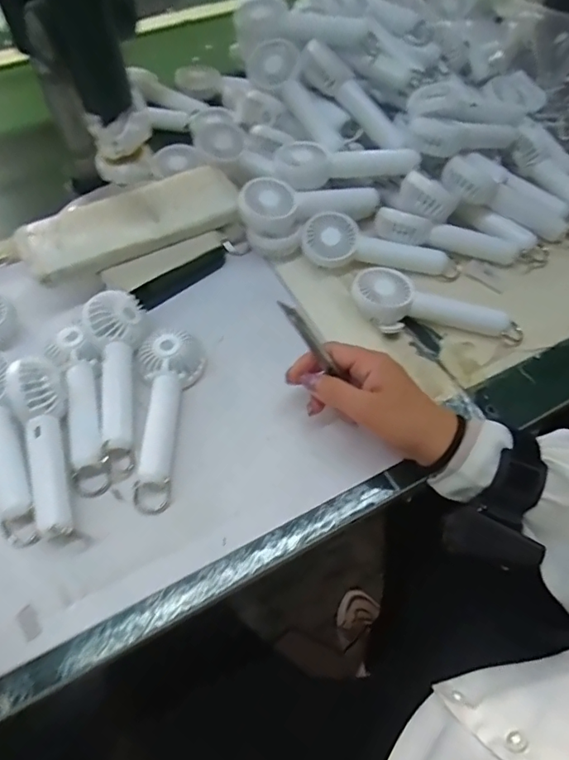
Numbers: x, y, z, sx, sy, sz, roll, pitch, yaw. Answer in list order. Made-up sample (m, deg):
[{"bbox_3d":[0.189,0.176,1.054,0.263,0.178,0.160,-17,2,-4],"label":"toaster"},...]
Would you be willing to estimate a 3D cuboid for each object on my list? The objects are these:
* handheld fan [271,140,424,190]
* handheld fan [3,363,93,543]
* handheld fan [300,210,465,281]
[{"bbox_3d":[0.062,-0.220,0.510,0.141,0.029,0.051,10,55,8],"label":"handheld fan"},{"bbox_3d":[-0.188,0.054,0.392,0.035,0.037,0.150,-15,76,-9],"label":"handheld fan"},{"bbox_3d":[0.099,-0.133,0.509,0.160,0.038,0.047,9,55,7],"label":"handheld fan"}]

